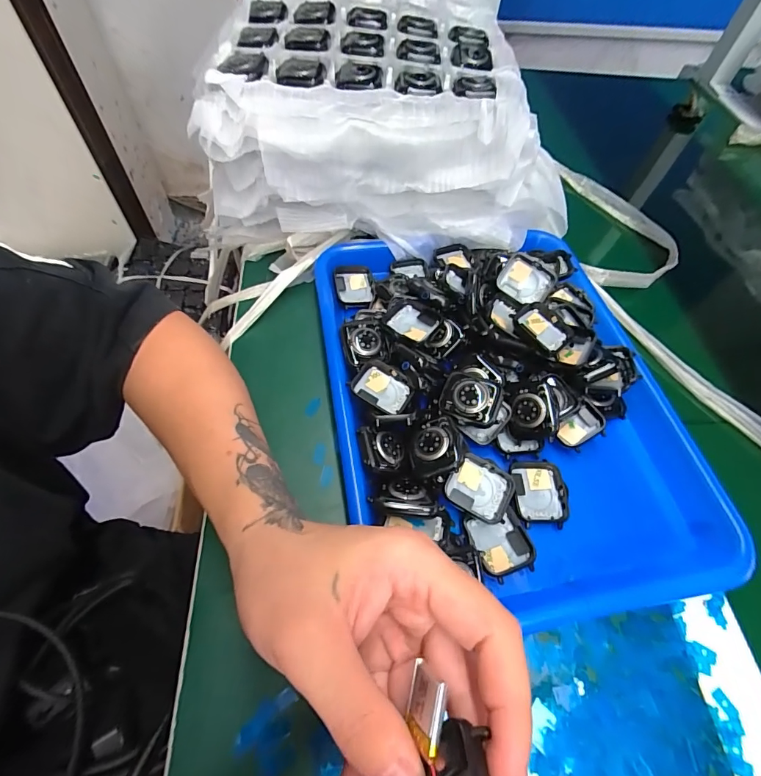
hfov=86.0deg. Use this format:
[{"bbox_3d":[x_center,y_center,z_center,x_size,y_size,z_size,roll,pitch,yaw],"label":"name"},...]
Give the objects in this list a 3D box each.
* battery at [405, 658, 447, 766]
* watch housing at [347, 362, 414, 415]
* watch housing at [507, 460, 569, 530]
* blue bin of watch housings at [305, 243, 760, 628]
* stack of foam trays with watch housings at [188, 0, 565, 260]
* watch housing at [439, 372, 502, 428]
[{"bbox_3d":[0.014,0.106,0.135,0.004,0.017,0.021,23,69,-22],"label":"battery"},{"bbox_3d":[0.001,0.001,0.305,0.043,0.011,0.034,27,59,12],"label":"watch housing"},{"bbox_3d":[0.111,0.074,0.288,0.038,0.010,0.044,7,57,0],"label":"watch housing"},{"bbox_3d":[0.094,-0.004,0.316,0.262,0.056,0.315,-3,57,-7],"label":"blue bin of watch housings"},{"bbox_3d":[0.005,-0.315,0.441,0.320,0.121,0.363,0,57,-5],"label":"stack of foam trays with watch housings"},{"bbox_3d":[0.066,0.008,0.298,0.040,0.009,0.038,17,75,17],"label":"watch housing"}]

